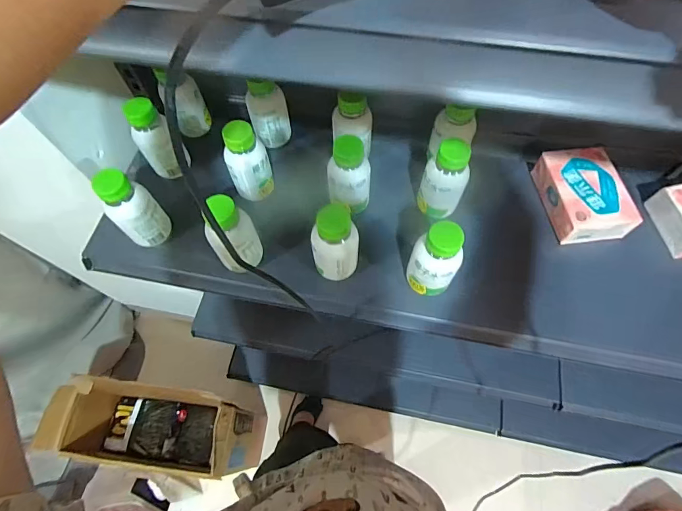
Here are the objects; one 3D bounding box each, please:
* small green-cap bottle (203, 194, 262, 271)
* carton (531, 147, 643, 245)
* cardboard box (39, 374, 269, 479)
[{"bbox_3d":[-0.136,-0.021,0.497,0.059,0.134,0.051,-33,68,-13],"label":"small green-cap bottle"},{"bbox_3d":[0.352,-0.088,0.560,0.095,0.056,0.137,-7,65,-1],"label":"carton"},{"bbox_3d":[-0.465,0.479,1.044,0.427,0.403,0.196,5,65,4],"label":"cardboard box"}]

